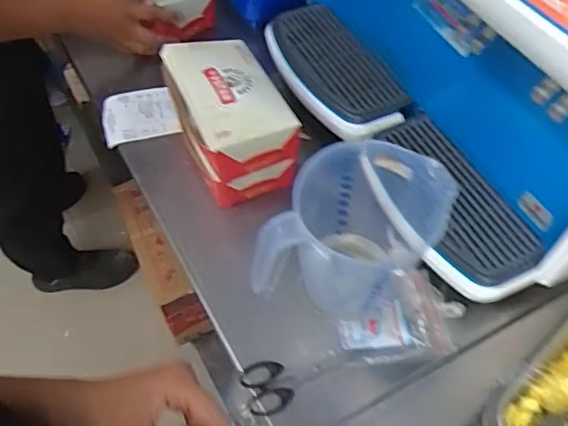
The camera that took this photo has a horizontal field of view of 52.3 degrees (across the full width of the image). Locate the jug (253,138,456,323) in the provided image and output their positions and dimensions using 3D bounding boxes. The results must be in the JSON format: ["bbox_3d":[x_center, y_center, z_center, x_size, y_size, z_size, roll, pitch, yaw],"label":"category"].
[{"bbox_3d":[0.071,0.041,0.652,0.144,0.167,0.183,32,60,17],"label":"jug"}]

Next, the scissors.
[{"bbox_3d":[0.010,0.184,0.656,0.113,0.008,0.057,-21,60,-16],"label":"scissors"}]

